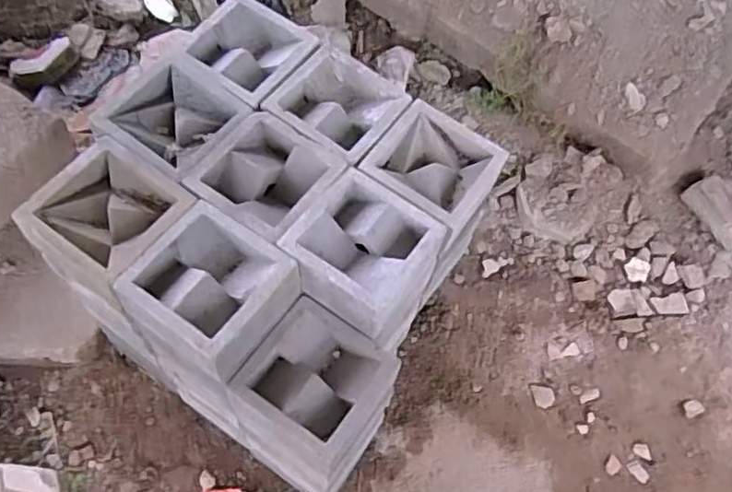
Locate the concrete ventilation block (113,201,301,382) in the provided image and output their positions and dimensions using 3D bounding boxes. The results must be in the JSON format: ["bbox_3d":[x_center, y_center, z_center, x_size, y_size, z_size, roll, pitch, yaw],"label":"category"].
[{"bbox_3d":[-0.238,0.067,0.994,0.205,0.095,0.199,32,63,15],"label":"concrete ventilation block"}]

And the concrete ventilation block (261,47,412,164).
[{"bbox_3d":[-0.047,-0.244,1.170,0.203,0.089,0.202,31,63,14],"label":"concrete ventilation block"}]

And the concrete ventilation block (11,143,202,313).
[{"bbox_3d":[-0.408,-0.041,1.035,0.201,0.091,0.204,31,63,14],"label":"concrete ventilation block"}]

